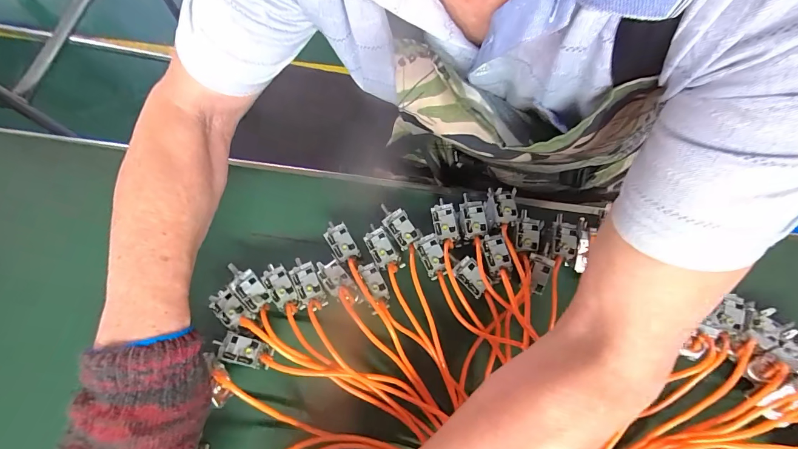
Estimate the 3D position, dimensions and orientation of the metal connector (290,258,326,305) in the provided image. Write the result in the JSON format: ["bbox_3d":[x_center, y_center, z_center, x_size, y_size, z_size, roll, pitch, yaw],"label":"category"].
[{"bbox_3d":[-0.095,0.057,0.357,0.024,0.021,0.047,-24,73,-10],"label":"metal connector"}]

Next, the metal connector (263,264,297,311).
[{"bbox_3d":[-0.120,0.060,0.351,0.023,0.012,0.045,-31,74,-12],"label":"metal connector"}]

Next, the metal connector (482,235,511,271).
[{"bbox_3d":[0.100,0.027,0.361,0.023,0.010,0.037,-6,70,-4],"label":"metal connector"}]

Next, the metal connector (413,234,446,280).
[{"bbox_3d":[0.034,0.032,0.364,0.025,0.015,0.045,-22,72,-9],"label":"metal connector"}]

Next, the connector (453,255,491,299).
[{"bbox_3d":[0.074,0.054,0.357,0.025,0.015,0.038,-41,76,-14],"label":"connector"}]

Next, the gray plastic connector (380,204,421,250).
[{"bbox_3d":[-0.004,-0.001,0.380,0.026,0.022,0.057,-41,76,-14],"label":"gray plastic connector"}]

